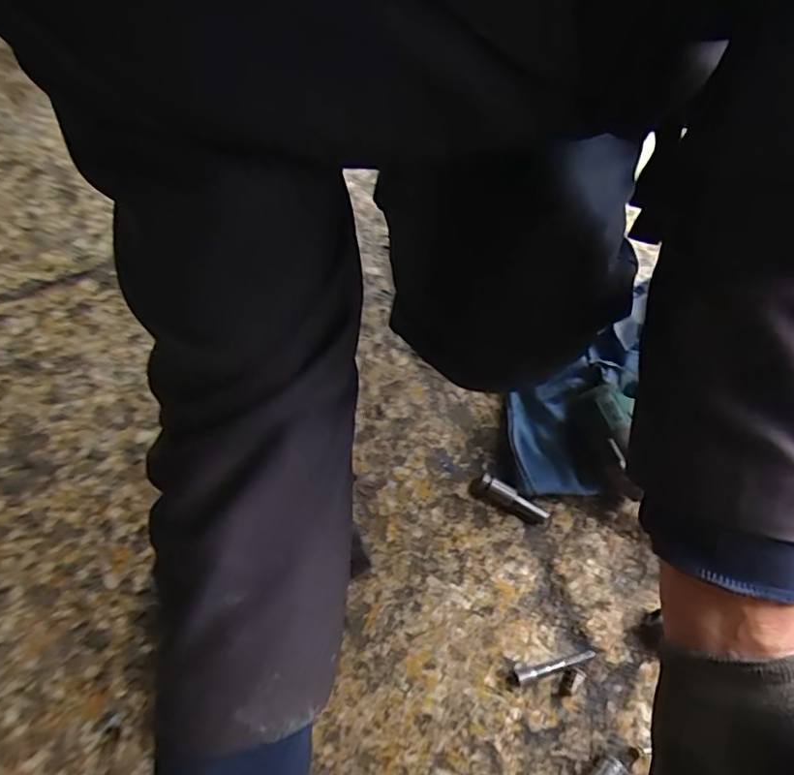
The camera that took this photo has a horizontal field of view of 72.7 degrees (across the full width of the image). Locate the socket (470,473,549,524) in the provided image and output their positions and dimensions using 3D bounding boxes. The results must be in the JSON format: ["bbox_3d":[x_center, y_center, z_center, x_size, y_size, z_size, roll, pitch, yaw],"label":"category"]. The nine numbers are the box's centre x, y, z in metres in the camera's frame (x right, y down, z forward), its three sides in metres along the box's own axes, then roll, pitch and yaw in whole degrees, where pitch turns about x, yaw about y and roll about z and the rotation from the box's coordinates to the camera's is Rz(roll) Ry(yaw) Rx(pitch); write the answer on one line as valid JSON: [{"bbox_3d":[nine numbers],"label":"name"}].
[{"bbox_3d":[0.121,0.122,0.577,0.084,0.025,0.022,28,68,10],"label":"socket"}]

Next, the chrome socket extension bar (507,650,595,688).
[{"bbox_3d":[0.149,0.270,0.516,0.089,0.007,0.013,-10,65,-8],"label":"chrome socket extension bar"}]

